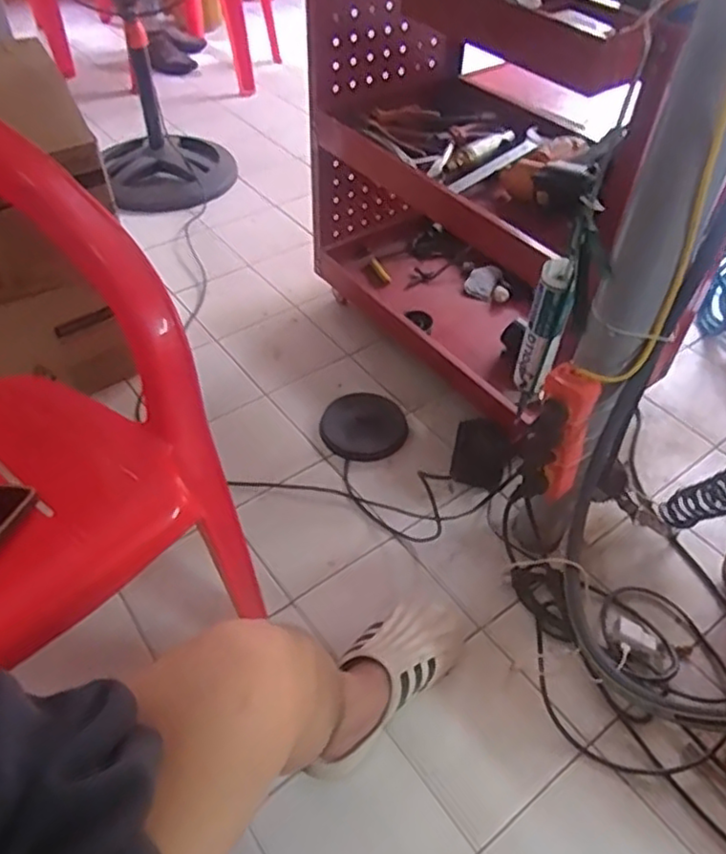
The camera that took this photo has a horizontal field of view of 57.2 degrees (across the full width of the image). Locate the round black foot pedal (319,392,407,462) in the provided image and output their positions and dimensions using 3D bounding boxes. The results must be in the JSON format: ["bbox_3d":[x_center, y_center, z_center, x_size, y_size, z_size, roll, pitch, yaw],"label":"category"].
[{"bbox_3d":[0.000,0.001,1.218,0.145,0.028,0.156,1,47,-1],"label":"round black foot pedal"}]

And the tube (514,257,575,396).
[{"bbox_3d":[0.251,-0.132,0.929,0.052,0.209,0.041,17,49,13],"label":"tube"}]

